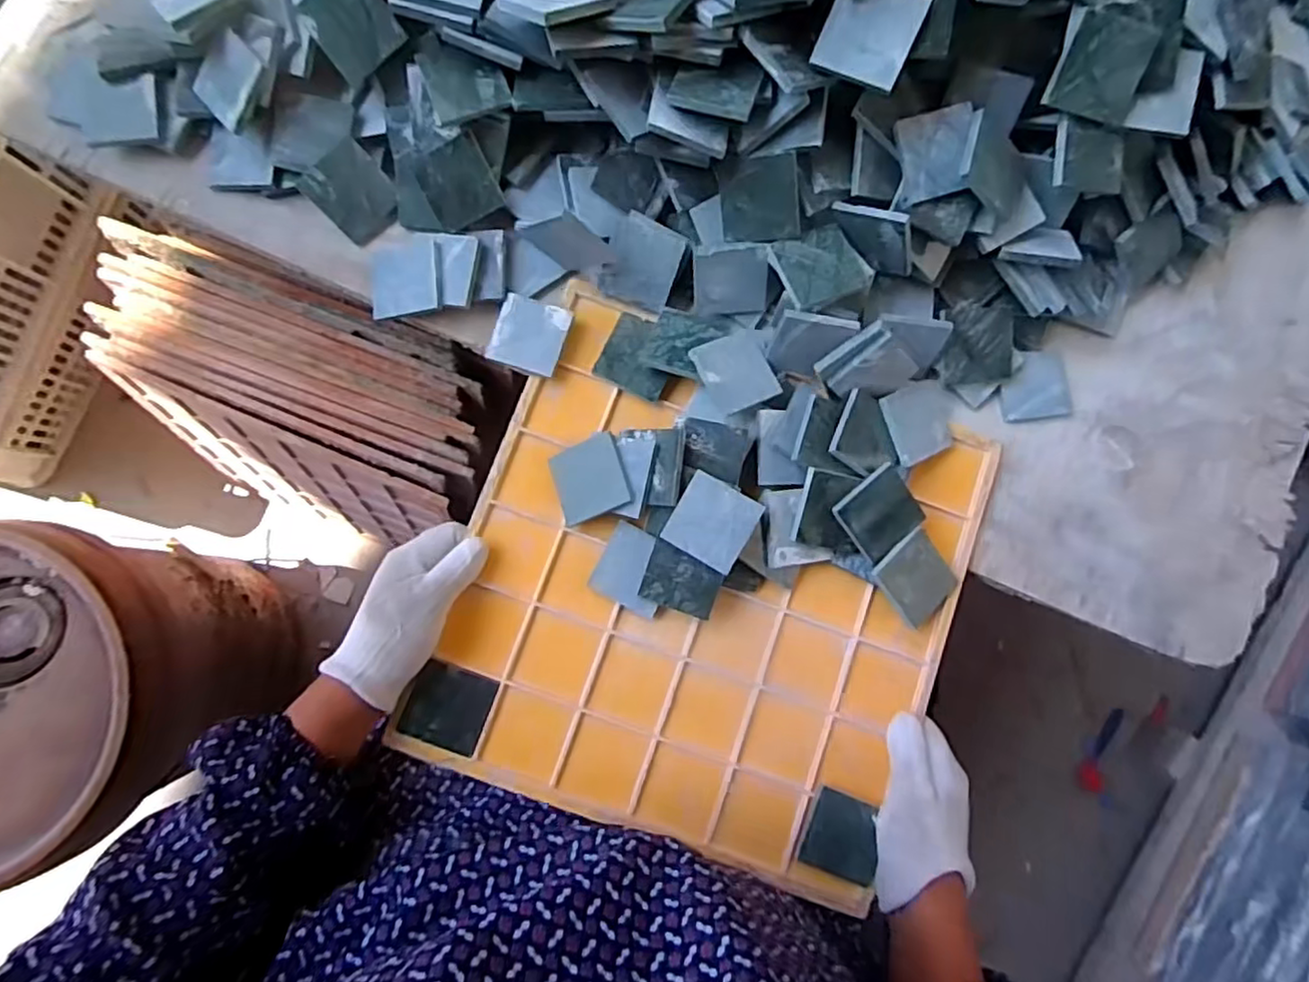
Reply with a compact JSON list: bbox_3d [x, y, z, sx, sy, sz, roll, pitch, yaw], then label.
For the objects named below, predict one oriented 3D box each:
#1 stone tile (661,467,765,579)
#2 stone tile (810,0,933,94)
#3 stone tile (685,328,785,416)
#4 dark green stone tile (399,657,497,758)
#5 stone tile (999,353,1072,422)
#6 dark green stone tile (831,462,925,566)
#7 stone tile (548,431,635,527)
[{"bbox_3d":[0.037,0.020,0.420,0.049,0.004,0.049,30,92,7],"label":"stone tile"},{"bbox_3d":[0.121,-0.258,0.370,0.050,0.005,0.050,28,103,11],"label":"stone tile"},{"bbox_3d":[0.056,-0.081,0.440,0.052,0.006,0.053,-28,83,-24],"label":"stone tile"},{"bbox_3d":[-0.132,0.139,0.424,0.050,0.004,0.048,24,78,-11],"label":"dark green stone tile"},{"bbox_3d":[0.281,-0.077,0.485,0.053,0.006,0.048,-9,84,-5],"label":"stone tile"},{"bbox_3d":[0.150,0.015,0.435,0.048,0.004,0.050,-38,106,-2],"label":"dark green stone tile"},{"bbox_3d":[-0.043,-0.008,0.446,0.054,0.005,0.051,-21,79,21],"label":"stone tile"}]

